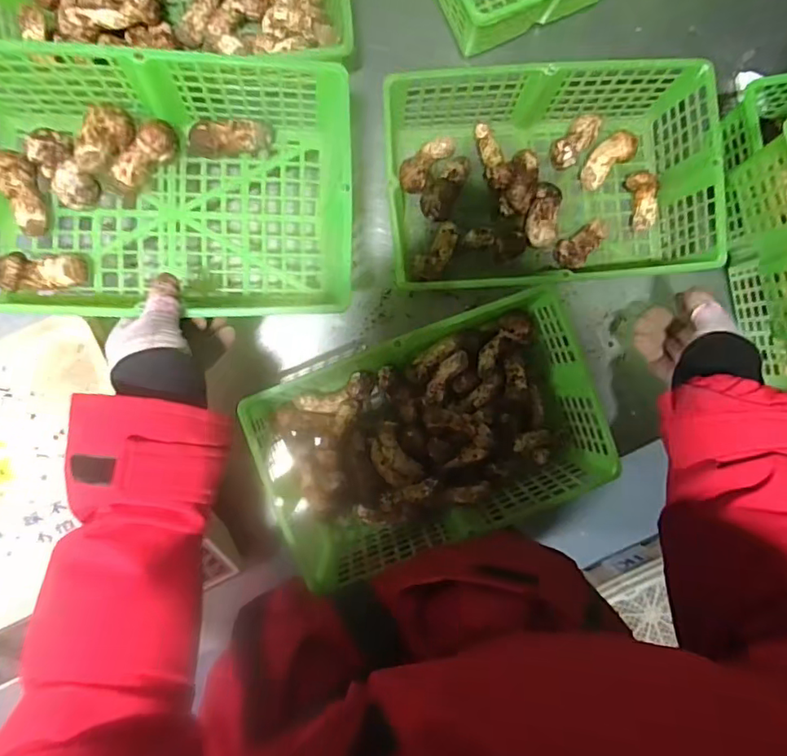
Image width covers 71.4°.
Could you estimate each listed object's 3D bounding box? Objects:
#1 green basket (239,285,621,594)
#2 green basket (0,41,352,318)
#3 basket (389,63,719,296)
[{"bbox_3d":[0.037,0.060,0.586,0.335,0.090,0.201,-20,93,-3],"label":"green basket"},{"bbox_3d":[-0.212,-0.169,0.498,0.342,0.120,0.216,1,92,-4],"label":"green basket"},{"bbox_3d":[0.165,-0.219,0.613,0.334,0.116,0.207,-2,92,-4],"label":"basket"}]

